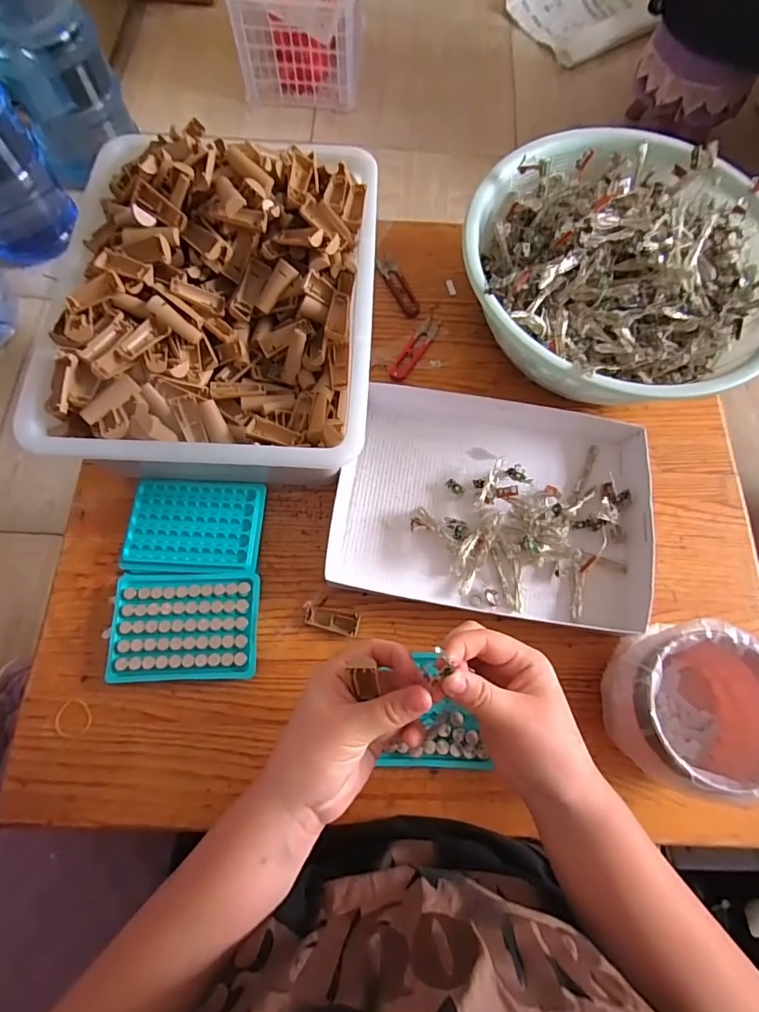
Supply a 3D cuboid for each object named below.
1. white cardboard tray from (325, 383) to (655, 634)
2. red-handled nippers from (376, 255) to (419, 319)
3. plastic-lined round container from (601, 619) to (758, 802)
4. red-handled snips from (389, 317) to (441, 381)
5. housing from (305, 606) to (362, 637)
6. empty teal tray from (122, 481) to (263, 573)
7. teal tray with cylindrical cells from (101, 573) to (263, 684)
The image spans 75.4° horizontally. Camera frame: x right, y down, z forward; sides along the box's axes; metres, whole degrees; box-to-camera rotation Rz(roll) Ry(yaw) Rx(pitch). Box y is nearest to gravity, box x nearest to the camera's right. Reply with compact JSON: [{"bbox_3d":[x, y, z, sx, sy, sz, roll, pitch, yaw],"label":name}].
[{"bbox_3d":[0.113,-0.006,0.492,0.305,0.036,0.221,10,71,1],"label":"white cardboard tray"},{"bbox_3d":[0.024,-0.267,0.595,0.024,0.006,0.090,-24,74,-10],"label":"red-handled nippers"},{"bbox_3d":[0.255,0.165,0.409,0.126,0.081,0.121,1,71,-2],"label":"plastic-lined round container"},{"bbox_3d":[0.042,-0.183,0.569,0.022,0.006,0.098,30,73,7],"label":"red-handled snips"},{"bbox_3d":[-0.044,0.107,0.462,0.050,0.010,0.022,14,71,2],"label":"housing"},{"bbox_3d":[-0.181,0.020,0.486,0.127,0.017,0.091,2,71,-1],"label":"empty teal tray"},{"bbox_3d":[-0.178,0.111,0.452,0.128,0.016,0.093,-1,71,-3],"label":"teal tray with cylindrical cells"}]

